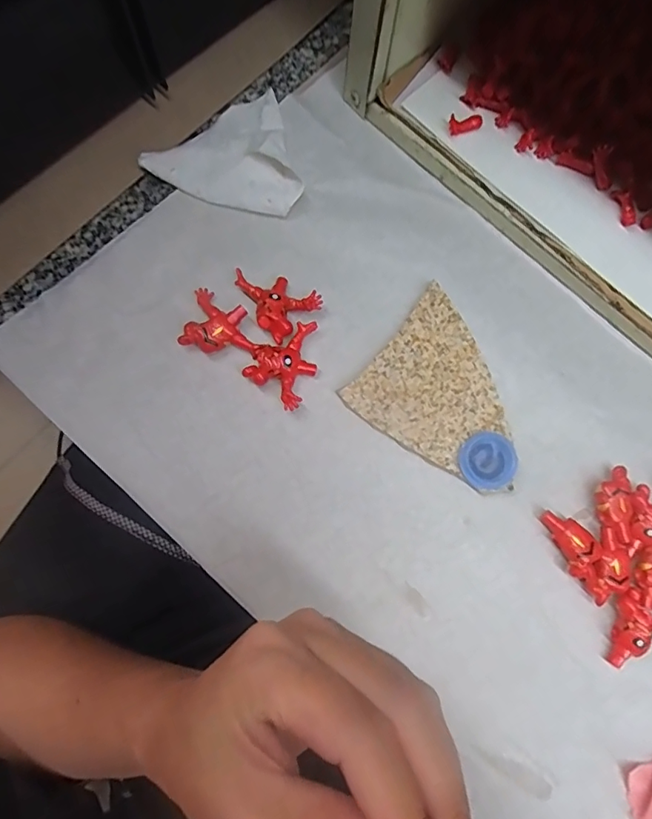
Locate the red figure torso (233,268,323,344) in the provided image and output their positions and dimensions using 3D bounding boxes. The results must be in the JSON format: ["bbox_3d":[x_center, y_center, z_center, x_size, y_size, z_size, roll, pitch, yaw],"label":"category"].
[{"bbox_3d":[-0.029,-0.063,0.271,0.033,0.012,0.045,-43,84,-13],"label":"red figure torso"}]

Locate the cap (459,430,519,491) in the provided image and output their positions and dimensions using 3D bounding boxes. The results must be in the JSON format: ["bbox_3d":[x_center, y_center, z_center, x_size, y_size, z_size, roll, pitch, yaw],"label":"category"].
[{"bbox_3d":[0.086,0.028,0.260,0.030,0.009,0.030,1,76,-5],"label":"cap"}]

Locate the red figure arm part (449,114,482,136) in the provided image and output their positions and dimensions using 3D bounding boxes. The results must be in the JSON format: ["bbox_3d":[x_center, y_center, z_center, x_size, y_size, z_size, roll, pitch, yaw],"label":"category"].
[{"bbox_3d":[0.080,-0.163,0.279,0.020,0.009,0.008,-15,78,-9],"label":"red figure arm part"}]

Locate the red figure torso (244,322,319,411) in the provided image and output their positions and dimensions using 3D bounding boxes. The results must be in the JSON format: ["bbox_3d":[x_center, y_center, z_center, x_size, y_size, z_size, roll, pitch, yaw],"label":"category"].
[{"bbox_3d":[-0.020,-0.028,0.264,0.035,0.013,0.047,30,76,2],"label":"red figure torso"}]

